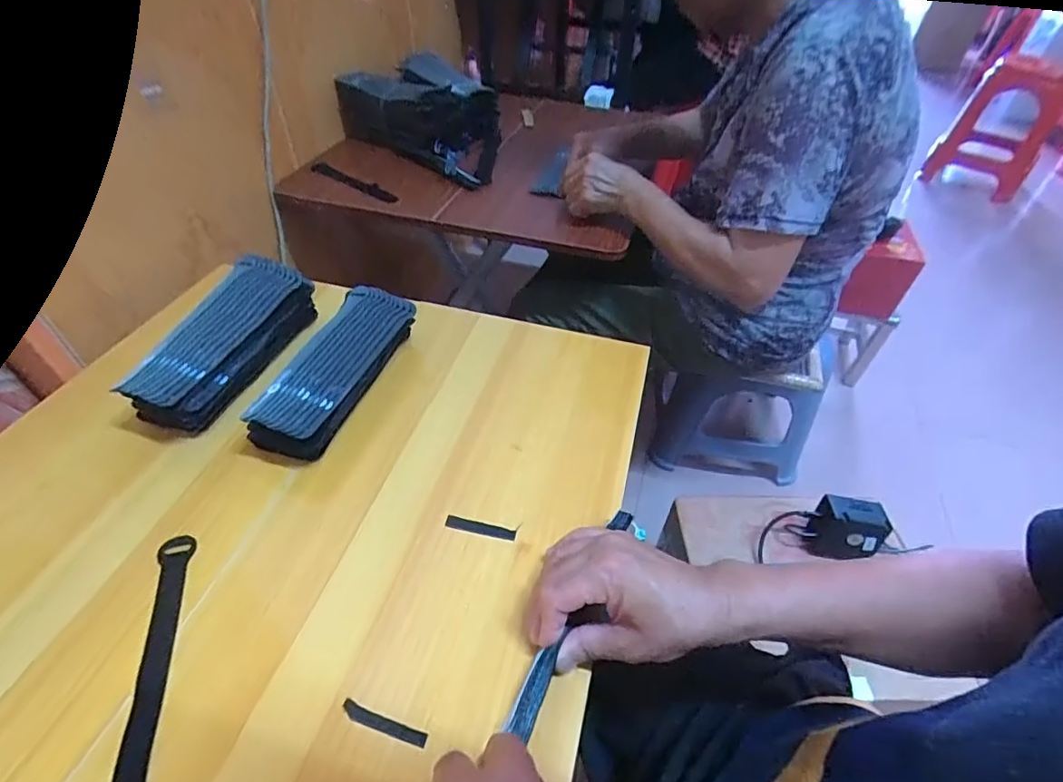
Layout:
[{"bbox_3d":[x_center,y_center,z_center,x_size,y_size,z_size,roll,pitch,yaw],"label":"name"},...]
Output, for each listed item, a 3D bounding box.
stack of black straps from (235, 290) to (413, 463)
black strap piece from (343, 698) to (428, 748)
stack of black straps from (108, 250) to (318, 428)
[{"bbox_3d":[-0.194,-0.021,0.526,0.075,0.054,0.202,15,47,12],"label":"stack of black straps"},{"bbox_3d":[-0.097,0.218,0.342,0.060,0.004,0.010,15,47,13],"label":"black strap piece"},{"bbox_3d":[-0.314,-0.050,0.539,0.080,0.073,0.207,14,47,12],"label":"stack of black straps"}]

